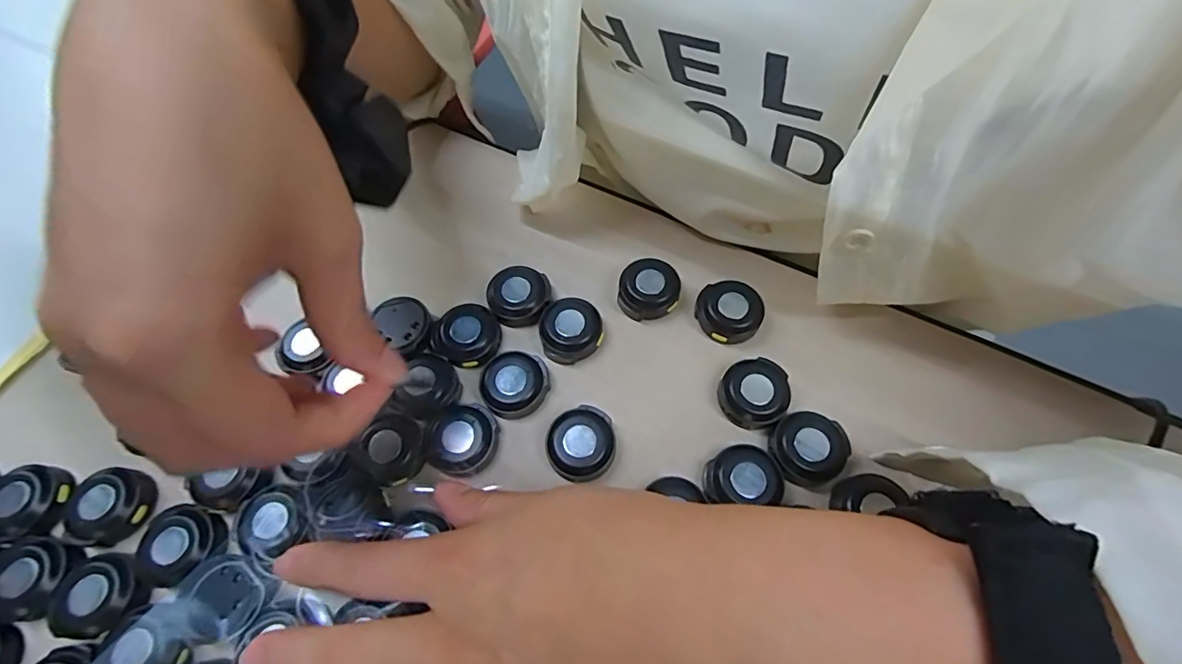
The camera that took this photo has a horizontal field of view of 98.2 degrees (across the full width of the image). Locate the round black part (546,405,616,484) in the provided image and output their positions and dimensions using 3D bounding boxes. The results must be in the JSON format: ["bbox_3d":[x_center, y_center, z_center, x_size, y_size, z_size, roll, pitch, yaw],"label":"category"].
[{"bbox_3d":[-0.004,0.047,0.219,0.028,0.013,0.030,-1,64,2],"label":"round black part"}]

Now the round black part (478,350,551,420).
[{"bbox_3d":[-0.034,0.024,0.229,0.029,0.011,0.029,-1,64,2],"label":"round black part"}]

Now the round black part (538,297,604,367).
[{"bbox_3d":[-0.010,-0.001,0.240,0.028,0.013,0.029,-1,64,2],"label":"round black part"}]

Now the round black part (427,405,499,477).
[{"bbox_3d":[-0.055,0.046,0.219,0.027,0.009,0.028,-1,64,2],"label":"round black part"}]

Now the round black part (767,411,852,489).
[{"bbox_3d":[0.090,0.048,0.212,0.030,0.012,0.028,-1,64,2],"label":"round black part"}]

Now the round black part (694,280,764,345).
[{"bbox_3d":[0.065,-0.010,0.240,0.027,0.011,0.029,-1,64,2],"label":"round black part"}]

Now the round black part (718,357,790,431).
[{"bbox_3d":[0.071,0.026,0.223,0.028,0.009,0.028,-1,64,2],"label":"round black part"}]

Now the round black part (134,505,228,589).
[{"bbox_3d":[-0.165,0.085,0.204,0.030,0.012,0.029,-1,64,2],"label":"round black part"}]

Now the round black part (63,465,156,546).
[{"bbox_3d":[-0.200,0.072,0.212,0.029,0.012,0.029,-1,64,2],"label":"round black part"}]

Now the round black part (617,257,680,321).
[{"bbox_3d":[0.028,-0.020,0.248,0.028,0.014,0.026,-1,64,2],"label":"round black part"}]

